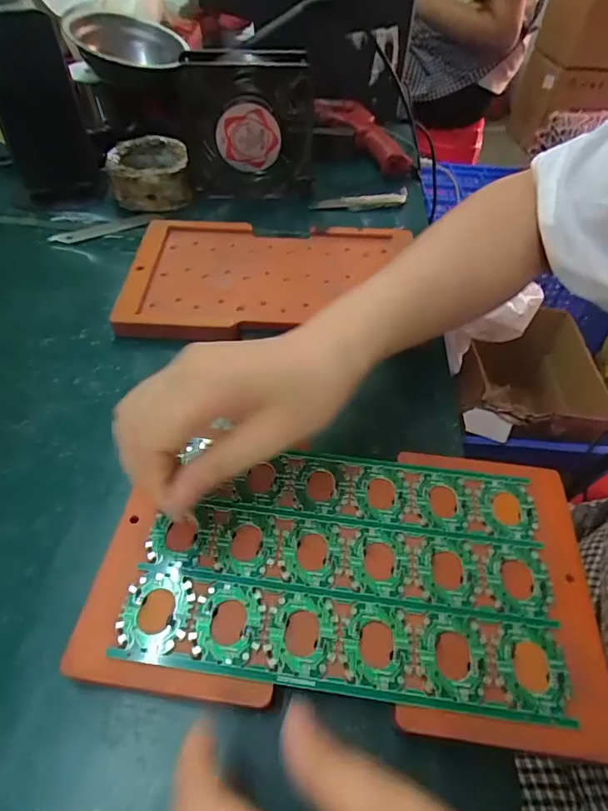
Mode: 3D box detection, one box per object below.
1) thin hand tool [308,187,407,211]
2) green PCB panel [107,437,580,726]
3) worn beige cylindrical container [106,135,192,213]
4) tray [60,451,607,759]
[{"bbox_3d":[0.058,-0.213,0.503,0.103,0.004,0.018,-10,81,-6],"label":"thin hand tool"},{"bbox_3d":[0.021,0.077,0.244,0.198,0.004,0.120,6,50,3],"label":"green PCB panel"},{"bbox_3d":[-0.155,-0.235,0.483,0.074,0.039,0.078,-11,52,-7],"label":"worn beige cylindrical container"},{"bbox_3d":[0.020,0.079,0.243,0.236,0.012,0.134,4,51,5],"label":"tray"}]

